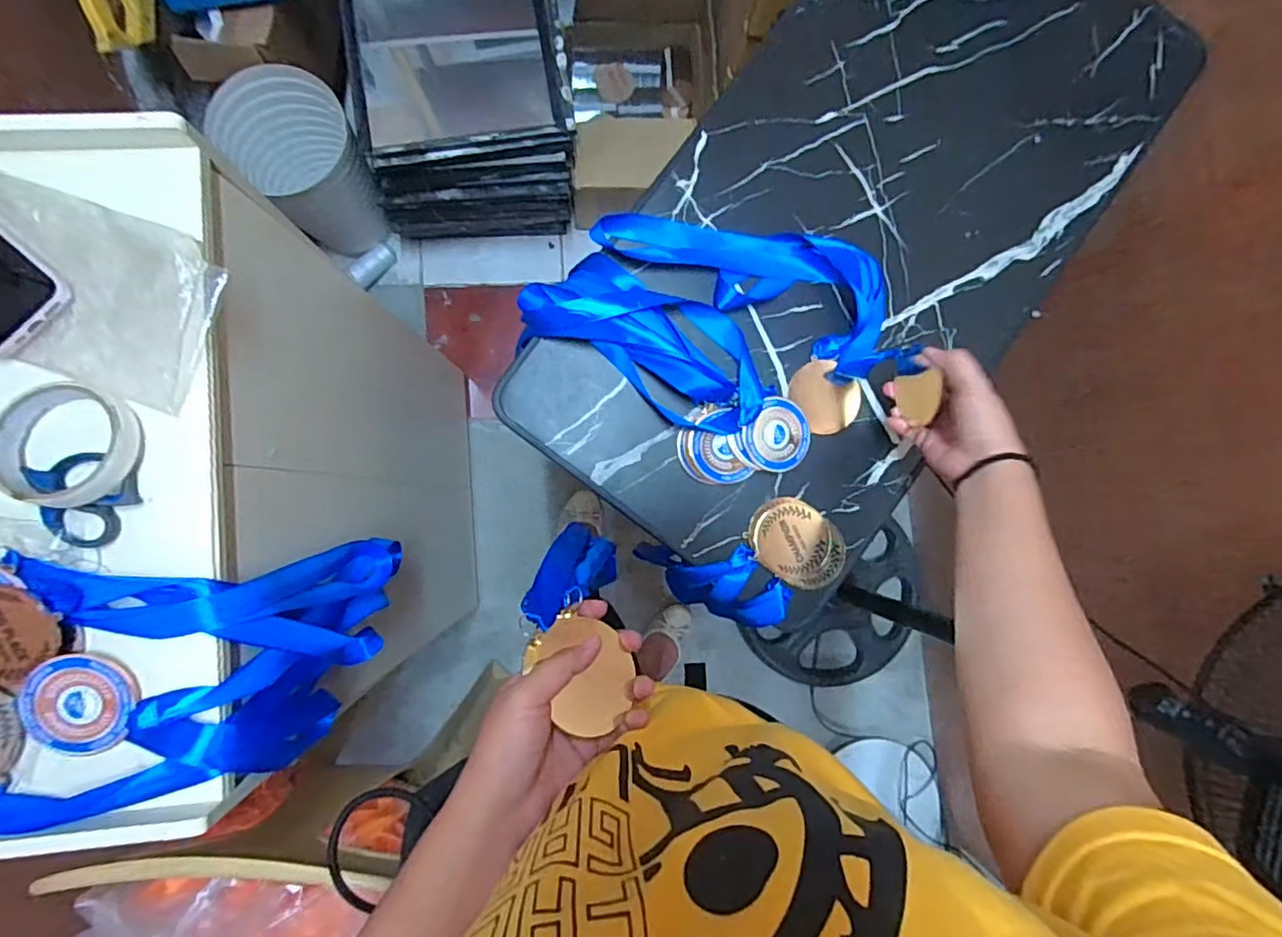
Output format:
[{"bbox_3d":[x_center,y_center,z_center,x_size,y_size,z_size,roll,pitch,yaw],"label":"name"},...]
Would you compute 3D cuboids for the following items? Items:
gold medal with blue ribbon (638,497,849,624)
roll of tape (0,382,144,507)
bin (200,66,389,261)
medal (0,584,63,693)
[{"bbox_3d":[0.108,0.100,0.600,0.188,0.036,0.111,-19,89,-5],"label":"gold medal with blue ribbon"},{"bbox_3d":[-0.409,-0.017,0.428,0.095,0.031,0.086,4,87,-4],"label":"roll of tape"},{"bbox_3d":[-0.581,-0.522,1.099,0.196,0.322,0.206,-31,90,-5],"label":"bin"},{"bbox_3d":[-0.448,0.115,0.422,0.063,0.011,0.070,26,95,-12],"label":"medal"}]

